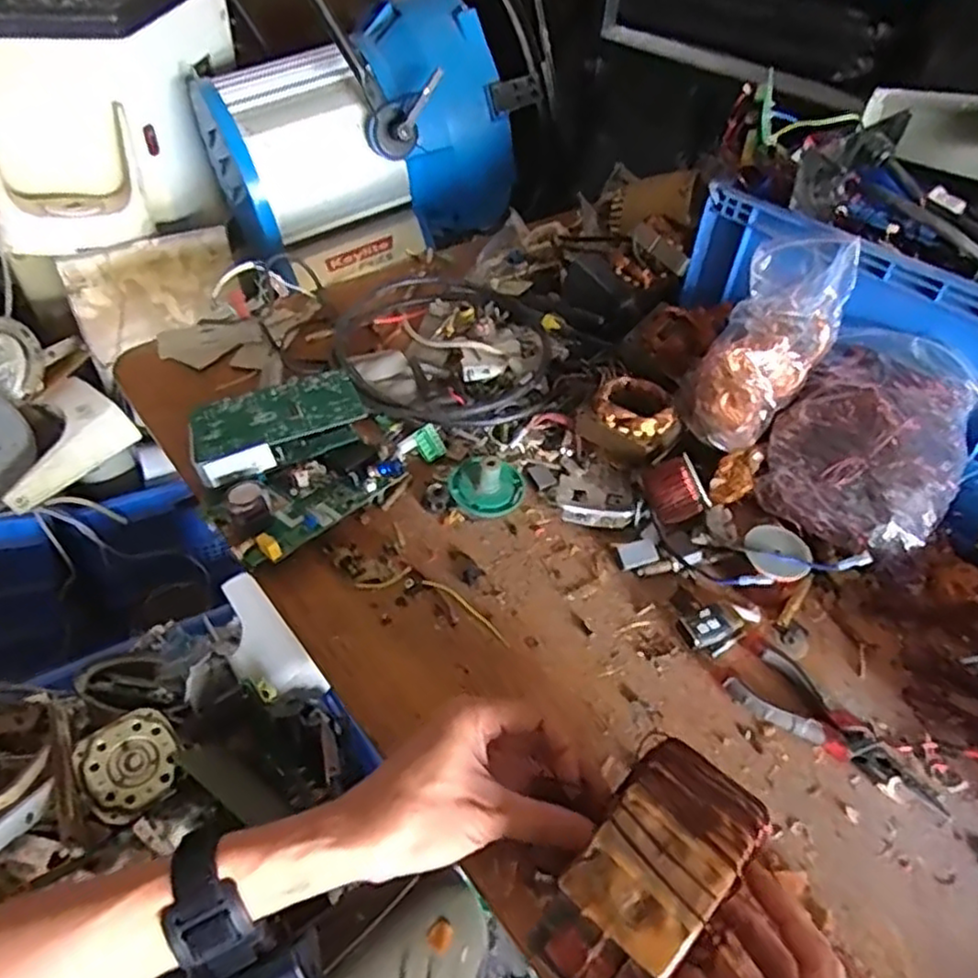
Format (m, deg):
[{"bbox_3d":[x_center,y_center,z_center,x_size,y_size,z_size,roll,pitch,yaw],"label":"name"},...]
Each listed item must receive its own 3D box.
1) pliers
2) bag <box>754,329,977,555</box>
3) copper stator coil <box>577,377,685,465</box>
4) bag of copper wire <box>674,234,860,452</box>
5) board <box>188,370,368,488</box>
[{"bbox_3d":[0.230,0.169,0.486,0.054,0.013,0.155,-26,53,-27],"label":"pliers"},{"bbox_3d":[0.330,-0.045,0.616,0.151,0.073,0.209,24,76,31],"label":"bag"},{"bbox_3d":[0.131,-0.058,0.659,0.078,0.060,0.078,3,45,-3],"label":"copper stator coil"},{"bbox_3d":[0.248,-0.134,0.636,0.095,0.077,0.198,28,81,22],"label":"bag of copper wire"},{"bbox_3d":[-0.189,-0.060,0.630,0.148,0.026,0.088,-16,58,-15],"label":"board"}]

